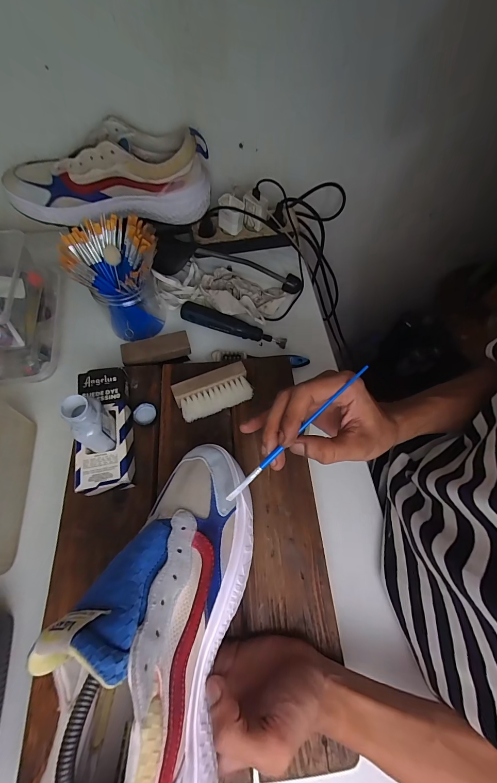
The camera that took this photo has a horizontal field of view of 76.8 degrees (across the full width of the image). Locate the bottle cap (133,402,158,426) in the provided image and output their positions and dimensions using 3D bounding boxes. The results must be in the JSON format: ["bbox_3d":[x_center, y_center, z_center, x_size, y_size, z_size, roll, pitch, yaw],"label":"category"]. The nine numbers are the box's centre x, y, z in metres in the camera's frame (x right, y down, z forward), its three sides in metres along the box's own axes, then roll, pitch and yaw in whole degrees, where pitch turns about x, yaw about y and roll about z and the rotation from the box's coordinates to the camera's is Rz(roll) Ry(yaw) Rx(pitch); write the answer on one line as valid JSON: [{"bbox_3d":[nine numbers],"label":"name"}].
[{"bbox_3d":[-0.129,0.027,0.392,0.027,0.009,0.029,1,63,-2],"label":"bottle cap"}]

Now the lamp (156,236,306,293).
[{"bbox_3d":[-0.037,-0.219,0.544,0.261,0.055,0.065,5,63,0],"label":"lamp"}]

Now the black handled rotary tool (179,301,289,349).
[{"bbox_3d":[-0.024,-0.105,0.500,0.174,0.020,0.028,18,64,6],"label":"black handled rotary tool"}]

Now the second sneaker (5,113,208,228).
[{"bbox_3d":[-0.205,-0.322,0.470,0.289,0.096,0.094,-2,64,-4],"label":"second sneaker"}]

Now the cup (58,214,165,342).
[{"bbox_3d":[-0.179,-0.155,0.452,0.113,0.142,0.101,-7,64,-7],"label":"cup"}]

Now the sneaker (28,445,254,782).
[{"bbox_3d":[-0.056,0.162,0.218,0.105,0.122,0.282,12,54,3],"label":"sneaker"}]

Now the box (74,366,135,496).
[{"bbox_3d":[-0.168,0.039,0.371,0.058,0.039,0.162,-9,64,-7],"label":"box"}]

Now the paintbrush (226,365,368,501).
[{"bbox_3d":[0.041,0.037,0.269,0.165,0.004,0.006,-45,72,4],"label":"paintbrush"}]

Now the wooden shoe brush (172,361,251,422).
[{"bbox_3d":[-0.044,0.002,0.399,0.092,0.037,0.043,-20,66,-12],"label":"wooden shoe brush"}]

